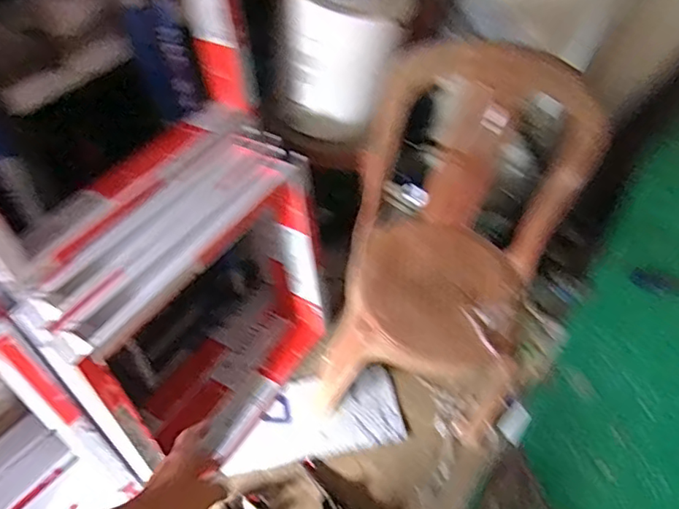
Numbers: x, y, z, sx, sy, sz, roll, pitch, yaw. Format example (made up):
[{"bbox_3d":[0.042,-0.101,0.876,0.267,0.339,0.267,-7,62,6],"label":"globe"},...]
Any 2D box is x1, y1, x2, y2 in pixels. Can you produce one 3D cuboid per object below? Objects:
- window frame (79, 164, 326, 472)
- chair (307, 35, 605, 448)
[{"bbox_3d":[-0.225,0.167,1.207,0.117,0.571,0.576,22,53,22],"label":"window frame"},{"bbox_3d":[0.230,0.009,1.251,0.419,0.737,0.537,20,53,5],"label":"chair"}]

